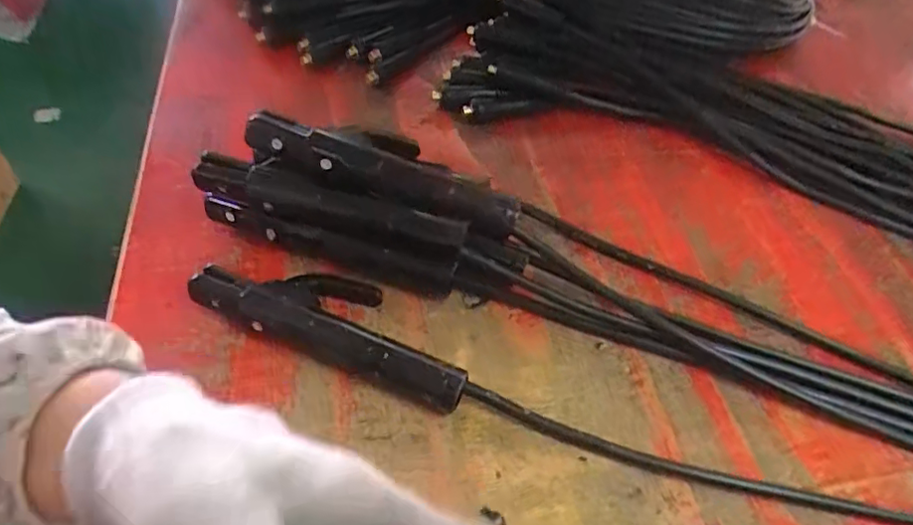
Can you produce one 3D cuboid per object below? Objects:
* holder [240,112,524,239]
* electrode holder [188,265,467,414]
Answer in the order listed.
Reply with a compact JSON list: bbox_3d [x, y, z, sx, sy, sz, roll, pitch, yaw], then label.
[{"bbox_3d":[-0.048,-0.068,0.416,0.193,0.044,0.068,17,52,-14],"label":"holder"},{"bbox_3d":[-0.077,0.036,0.382,0.188,0.030,0.063,23,52,12],"label":"electrode holder"}]

